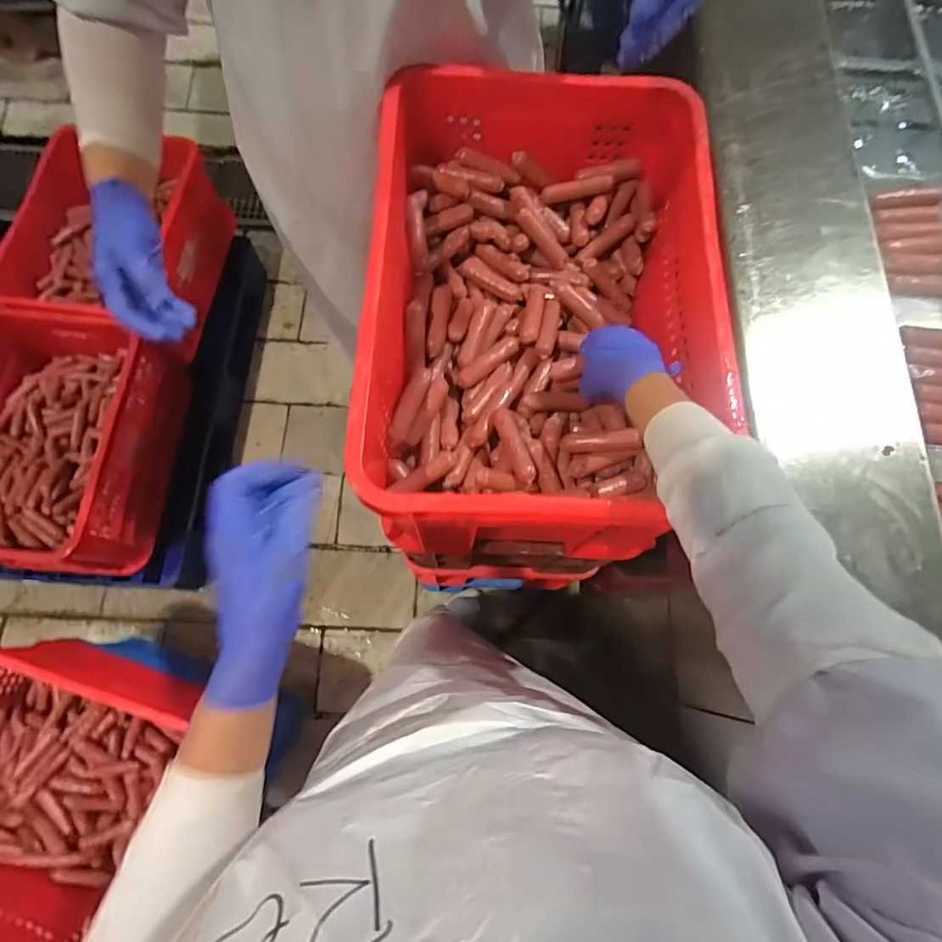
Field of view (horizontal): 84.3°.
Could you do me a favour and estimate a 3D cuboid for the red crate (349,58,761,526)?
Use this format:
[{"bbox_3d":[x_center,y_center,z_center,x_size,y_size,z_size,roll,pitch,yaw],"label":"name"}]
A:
[{"bbox_3d":[0.071,-0.191,0.605,0.359,0.176,0.528,-1,73,-3],"label":"red crate"}]

